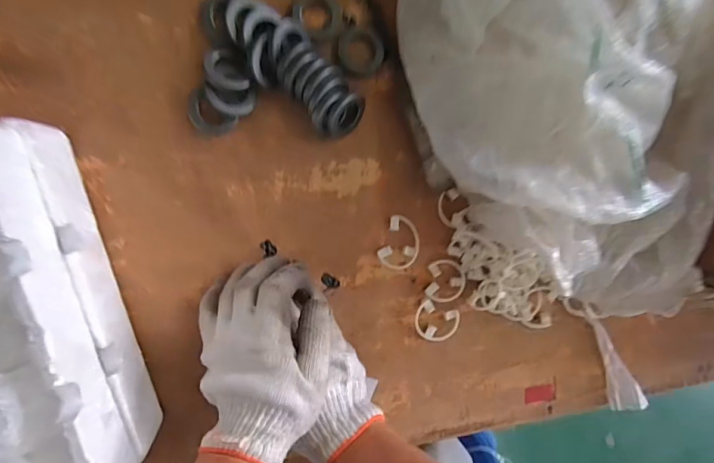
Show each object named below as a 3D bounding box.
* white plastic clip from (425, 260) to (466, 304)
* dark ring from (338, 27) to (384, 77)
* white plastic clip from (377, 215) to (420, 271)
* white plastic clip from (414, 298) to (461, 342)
[{"bbox_3d":[0.091,0.051,0.432,0.039,0.010,0.044,7,94,-9],"label":"white plastic clip"},{"bbox_3d":[0.003,-0.164,0.389,0.041,0.011,0.042,-1,95,-8],"label":"dark ring"},{"bbox_3d":[0.044,0.013,0.421,0.039,0.009,0.051,23,92,-10],"label":"white plastic clip"},{"bbox_3d":[0.081,0.093,0.438,0.049,0.012,0.038,22,92,-10],"label":"white plastic clip"}]

